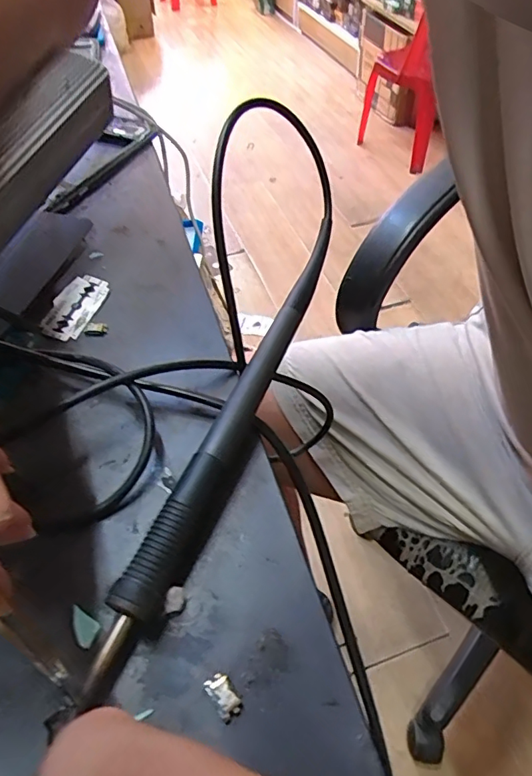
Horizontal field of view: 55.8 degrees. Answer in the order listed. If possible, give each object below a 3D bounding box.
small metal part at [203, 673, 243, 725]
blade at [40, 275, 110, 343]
[{"bbox_3d":[-0.012,0.086,0.141,0.007,0.004,0.012,-29,55,-22],"label":"small metal part"},{"bbox_3d":[-0.093,-0.040,0.247,0.019,0.004,0.041,20,56,-2],"label":"blade"}]

